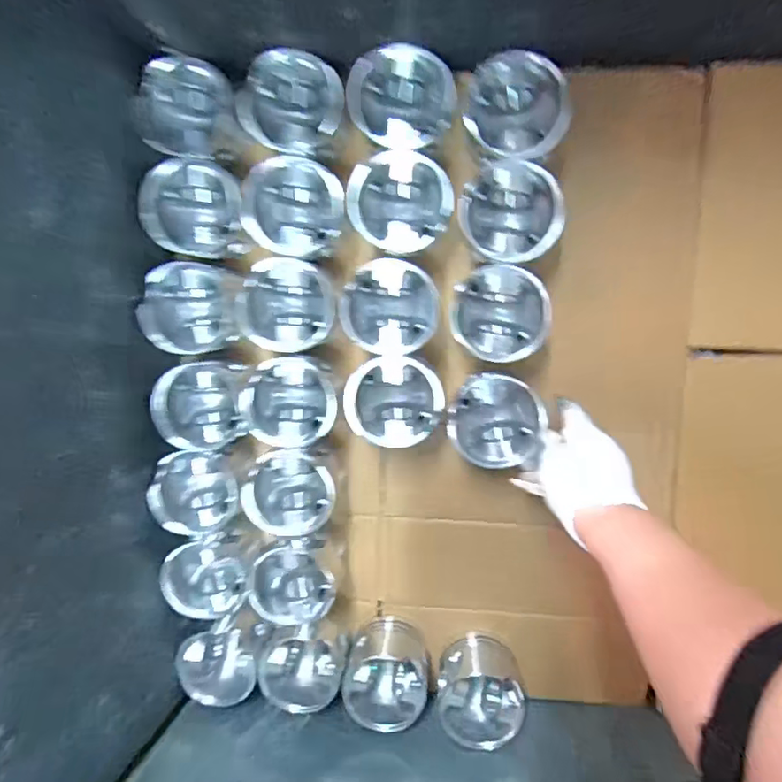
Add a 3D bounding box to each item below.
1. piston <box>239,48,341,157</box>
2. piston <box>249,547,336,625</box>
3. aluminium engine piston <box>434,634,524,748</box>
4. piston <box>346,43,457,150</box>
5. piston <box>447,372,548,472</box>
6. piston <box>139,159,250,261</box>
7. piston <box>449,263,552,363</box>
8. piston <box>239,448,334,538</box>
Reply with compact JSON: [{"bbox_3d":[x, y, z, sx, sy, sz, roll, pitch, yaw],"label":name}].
[{"bbox_3d":[-0.094,-0.269,0.542,0.087,0.048,0.087,7,98,5],"label":"piston"},{"bbox_3d":[-0.100,0.203,0.616,0.088,0.064,0.077,10,98,5],"label":"piston"},{"bbox_3d":[0.099,0.329,0.632,0.092,0.090,0.071,7,98,5],"label":"aluminium engine piston"},{"bbox_3d":[0.011,-0.265,0.527,0.091,0.051,0.081,-23,94,8],"label":"piston"},{"bbox_3d":[0.104,0.027,0.567,0.088,0.062,0.085,1,97,6],"label":"piston"},{"bbox_3d":[-0.187,-0.175,0.557,0.084,0.058,0.092,-24,94,9],"label":"piston"},{"bbox_3d":[0.103,-0.075,0.551,0.087,0.081,0.084,1,97,6],"label":"piston"},{"bbox_3d":[-0.102,0.101,0.598,0.078,0.076,0.087,-27,94,9],"label":"piston"}]

